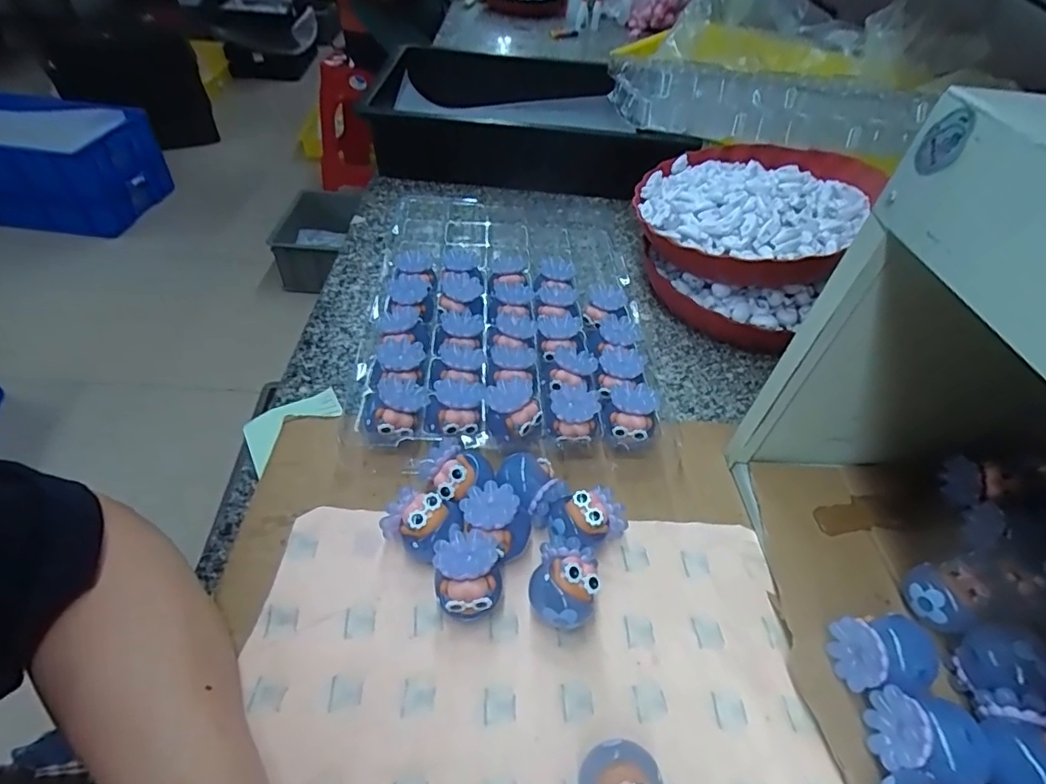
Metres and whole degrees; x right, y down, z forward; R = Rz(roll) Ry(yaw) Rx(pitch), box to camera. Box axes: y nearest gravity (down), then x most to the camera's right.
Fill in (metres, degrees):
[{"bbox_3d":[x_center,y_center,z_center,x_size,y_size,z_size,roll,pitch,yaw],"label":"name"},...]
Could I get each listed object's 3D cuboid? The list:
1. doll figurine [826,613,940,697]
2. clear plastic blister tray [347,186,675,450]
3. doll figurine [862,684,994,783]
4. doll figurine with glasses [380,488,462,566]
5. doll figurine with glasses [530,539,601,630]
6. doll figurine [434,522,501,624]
[{"bbox_3d":[0.205,0.152,0.305,0.044,0.037,0.040,0,46,-6],"label":"doll figurine"},{"bbox_3d":[-0.017,-0.111,0.546,0.274,0.045,0.422,0,47,-3],"label":"clear plastic blister tray"},{"bbox_3d":[0.209,0.181,0.277,0.044,0.035,0.040,11,44,7],"label":"doll figurine"},{"bbox_3d":[-0.066,0.089,0.350,0.047,0.040,0.038,26,49,18],"label":"doll figurine with glasses"},{"bbox_3d":[0.026,0.121,0.332,0.038,0.041,0.050,14,44,9],"label":"doll figurine with glasses"},{"bbox_3d":[-0.033,0.114,0.328,0.041,0.046,0.049,1,46,-6],"label":"doll figurine"}]

